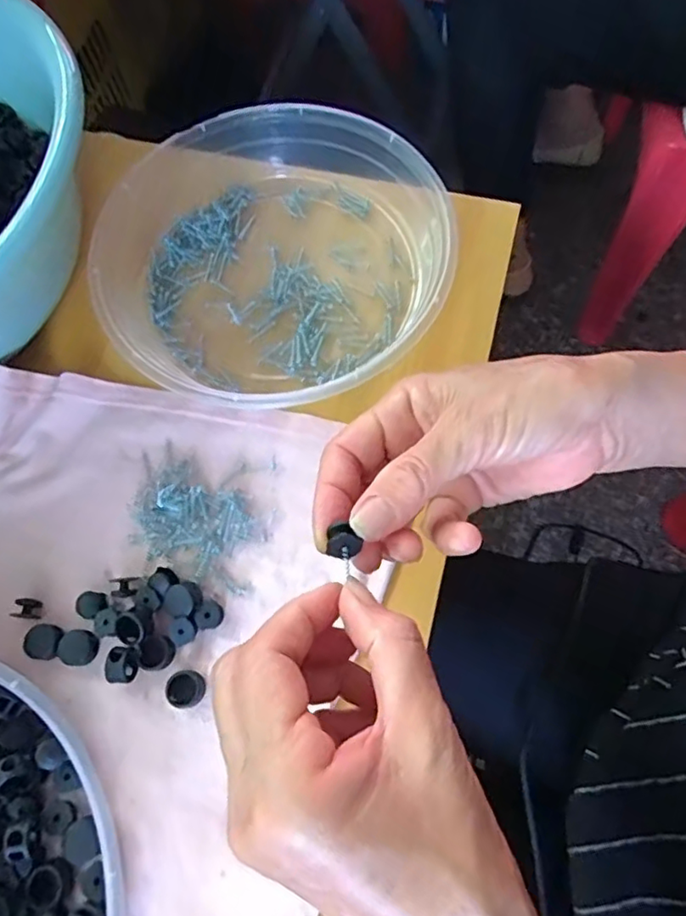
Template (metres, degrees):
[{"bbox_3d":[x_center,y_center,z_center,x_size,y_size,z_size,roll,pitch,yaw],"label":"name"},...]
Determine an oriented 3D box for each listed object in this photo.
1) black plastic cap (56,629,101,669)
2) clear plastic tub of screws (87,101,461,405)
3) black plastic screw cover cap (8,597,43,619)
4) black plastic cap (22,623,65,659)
[{"bbox_3d":[-0.132,0.094,0.294,0.019,0.004,0.017,23,72,8],"label":"black plastic cap"},{"bbox_3d":[-0.038,-0.124,0.351,0.195,0.040,0.186,0,70,1],"label":"clear plastic tub of screws"},{"bbox_3d":[-0.160,0.077,0.301,0.012,0.008,0.010,7,71,3],"label":"black plastic screw cover cap"},{"bbox_3d":[-0.150,0.091,0.295,0.017,0.005,0.016,0,70,1],"label":"black plastic cap"}]

